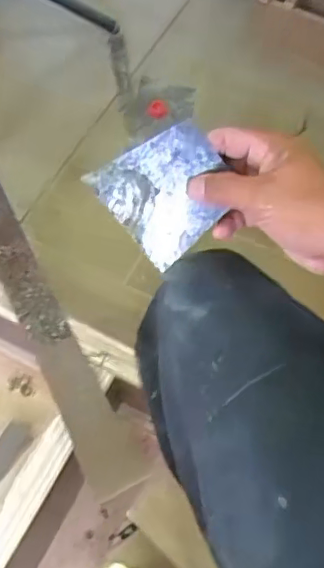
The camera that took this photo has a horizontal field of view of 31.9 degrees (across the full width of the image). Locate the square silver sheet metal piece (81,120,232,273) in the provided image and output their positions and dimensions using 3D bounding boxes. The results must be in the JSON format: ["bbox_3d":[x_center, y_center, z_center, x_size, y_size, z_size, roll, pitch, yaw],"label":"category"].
[{"bbox_3d":[0.006,-0.072,0.449,0.092,0.005,0.095,-34,110,16],"label":"square silver sheet metal piece"}]

